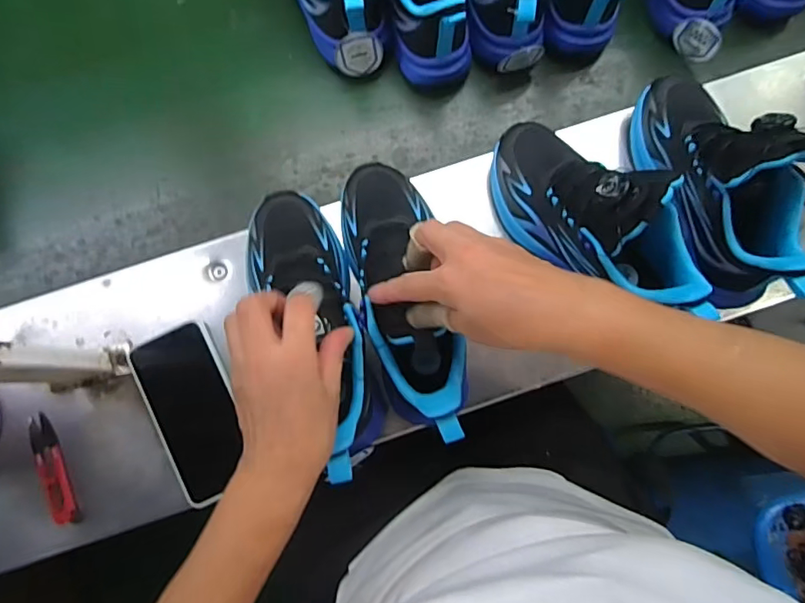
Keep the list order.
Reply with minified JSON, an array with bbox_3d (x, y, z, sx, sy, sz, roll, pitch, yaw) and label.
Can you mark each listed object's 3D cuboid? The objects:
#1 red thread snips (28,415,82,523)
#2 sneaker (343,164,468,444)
[{"bbox_3d":[-0.320,0.154,0.470,0.021,0.013,0.101,-25,83,-3],"label":"red thread snips"},{"bbox_3d":[0.004,-0.004,0.451,0.080,0.129,0.249,-15,73,-2],"label":"sneaker"}]

